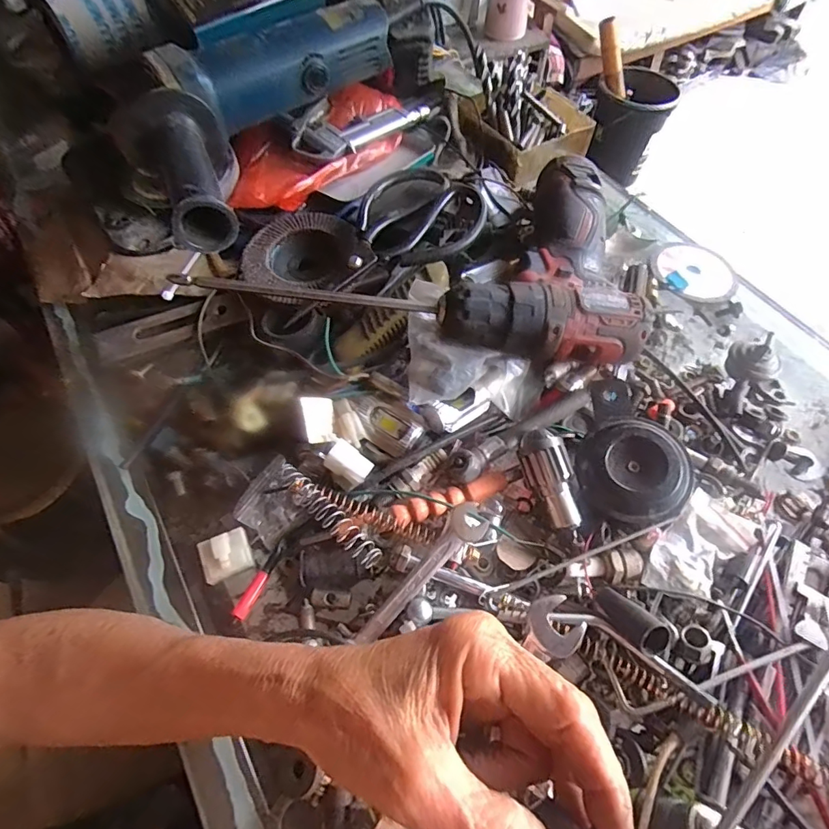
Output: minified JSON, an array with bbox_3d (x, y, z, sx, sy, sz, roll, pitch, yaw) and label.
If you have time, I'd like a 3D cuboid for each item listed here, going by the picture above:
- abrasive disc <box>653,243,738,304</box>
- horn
[{"bbox_3d":[0.252,-0.129,0.433,0.069,0.005,0.074,1,58,-2],"label":"abrasive disc"},{"bbox_3d":[0.144,0.017,0.314,0.064,0.034,0.107,12,61,7],"label":"horn"}]

